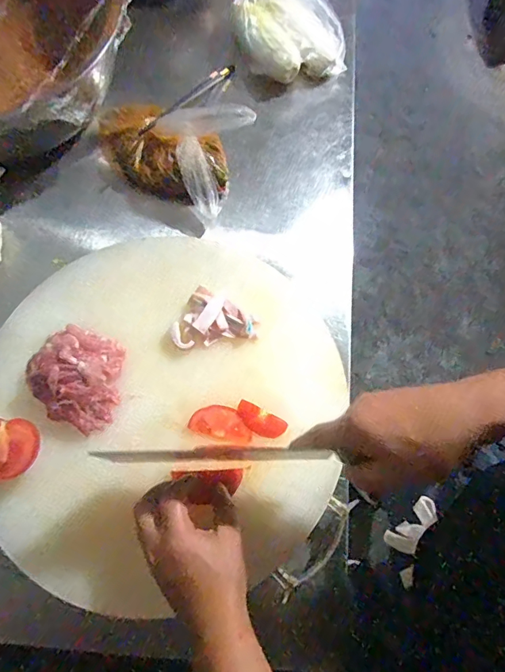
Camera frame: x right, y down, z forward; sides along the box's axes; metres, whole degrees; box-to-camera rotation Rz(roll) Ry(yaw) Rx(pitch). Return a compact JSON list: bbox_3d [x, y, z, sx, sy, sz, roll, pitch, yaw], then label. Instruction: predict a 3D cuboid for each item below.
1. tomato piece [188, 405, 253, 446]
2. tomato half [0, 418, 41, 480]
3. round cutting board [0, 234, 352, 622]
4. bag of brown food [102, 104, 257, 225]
[{"bbox_3d":[-0.033,0.095,0.486,0.068,0.007,0.036,17,72,4],"label":"tomato piece"},{"bbox_3d":[-0.254,0.115,0.452,0.075,0.025,0.059,3,72,0],"label":"tomato half"},{"bbox_3d":[-0.095,0.071,0.484,0.390,0.033,0.378,1,74,-5],"label":"round cutting board"},{"bbox_3d":[-0.126,-0.271,0.631,0.210,0.065,0.154,19,73,5],"label":"bag of brown food"}]

